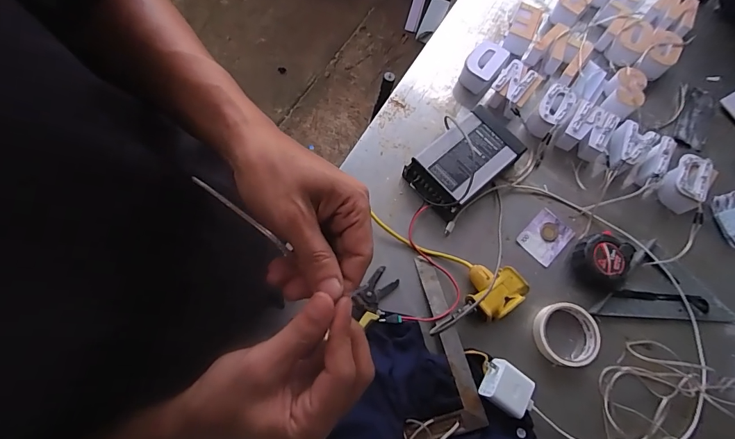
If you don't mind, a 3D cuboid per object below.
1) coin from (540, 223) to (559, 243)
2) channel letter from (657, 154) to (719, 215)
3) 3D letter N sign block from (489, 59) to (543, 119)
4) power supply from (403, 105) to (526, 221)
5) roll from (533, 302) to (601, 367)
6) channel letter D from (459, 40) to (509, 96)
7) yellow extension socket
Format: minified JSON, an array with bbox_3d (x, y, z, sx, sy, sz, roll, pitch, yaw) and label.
[{"bbox_3d":[0.304,0.021,0.663,0.030,0.004,0.035,40,75,10],"label":"coin"},{"bbox_3d":[0.542,-0.066,0.679,0.092,0.045,0.073,-43,78,-14],"label":"channel letter"},{"bbox_3d":[0.262,-0.235,0.717,0.065,0.041,0.095,36,74,9],"label":"3D letter N sign block"},{"bbox_3d":[0.153,-0.092,0.661,0.170,0.051,0.112,-37,77,-13],"label":"power supply"},{"bbox_3d":[0.298,0.171,0.591,0.097,0.017,0.090,1,72,-2],"label":"roll"},{"bbox_3d":[0.213,-0.281,0.733,0.061,0.042,0.091,33,73,8],"label":"channel letter D"},{"bbox_3d":[0.189,0.104,0.598,0.083,0.045,0.078,-32,76,-12],"label":"yellow extension socket"}]

